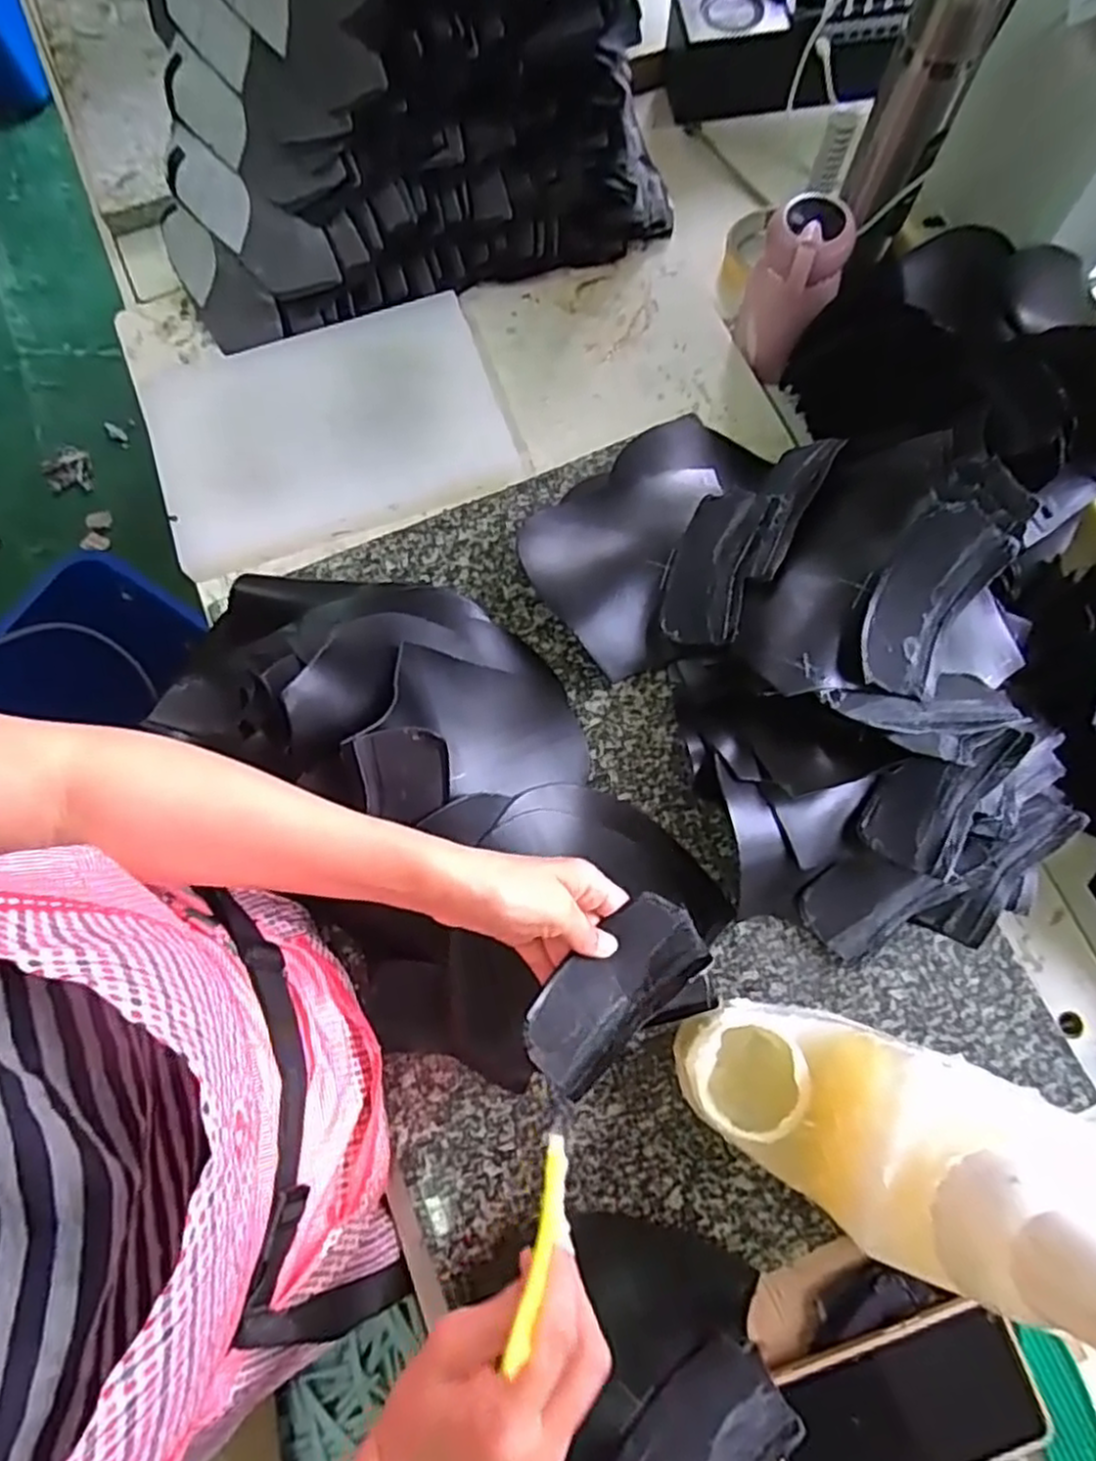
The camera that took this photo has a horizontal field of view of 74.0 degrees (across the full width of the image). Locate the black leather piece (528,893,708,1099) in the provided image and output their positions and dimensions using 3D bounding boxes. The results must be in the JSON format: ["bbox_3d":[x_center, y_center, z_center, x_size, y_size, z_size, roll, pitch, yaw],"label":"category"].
[{"bbox_3d":[0.041,0.156,0.440,0.124,0.020,0.058,-42,80,-17],"label":"black leather piece"}]

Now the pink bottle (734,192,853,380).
[{"bbox_3d":[0.205,-0.375,0.625,0.073,0.119,0.068,24,77,8],"label":"pink bottle"}]

